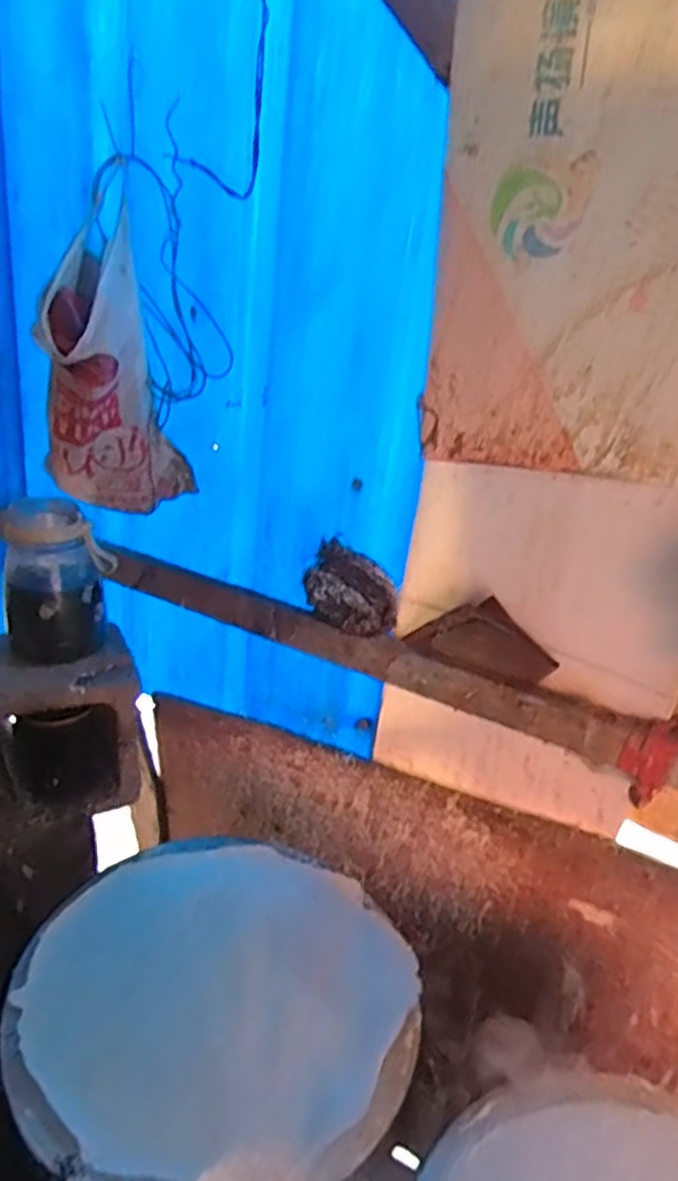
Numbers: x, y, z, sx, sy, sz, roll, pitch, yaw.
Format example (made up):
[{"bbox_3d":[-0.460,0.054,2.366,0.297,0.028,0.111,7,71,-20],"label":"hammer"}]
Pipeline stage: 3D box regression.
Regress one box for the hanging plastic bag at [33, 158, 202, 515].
[{"bbox_3d":[-0.251,-0.246,0.812,0.165,0.338,0.216,0,24,-16],"label":"hanging plastic bag"}]

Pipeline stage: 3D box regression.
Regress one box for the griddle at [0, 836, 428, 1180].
[{"bbox_3d":[-0.110,0.369,0.677,0.360,0.033,0.349,6,23,-3],"label":"griddle"}]

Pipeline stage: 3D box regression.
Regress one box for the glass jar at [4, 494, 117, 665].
[{"bbox_3d":[-0.350,-0.012,0.864,0.106,0.172,0.106,6,23,-3],"label":"glass jar"}]

